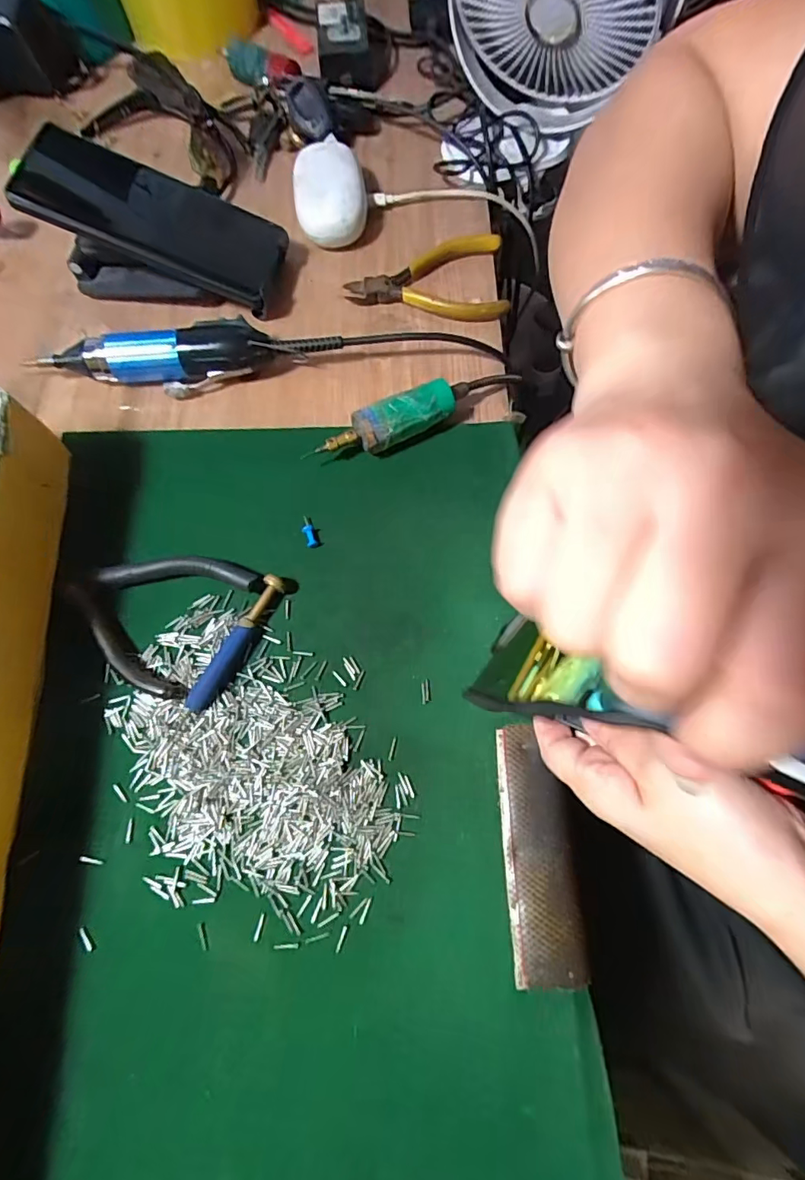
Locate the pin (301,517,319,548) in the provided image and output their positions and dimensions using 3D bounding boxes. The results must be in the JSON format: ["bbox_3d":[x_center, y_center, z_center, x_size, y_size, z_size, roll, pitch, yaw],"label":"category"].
[{"bbox_3d":[-0.060,-0.037,0.321,0.007,0.009,0.024,-21,71,-6],"label":"pin"}]

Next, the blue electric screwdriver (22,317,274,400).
[{"bbox_3d":[-0.171,-0.159,0.355,0.159,0.031,0.035,-4,70,0],"label":"blue electric screwdriver"}]

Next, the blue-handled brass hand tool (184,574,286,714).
[{"bbox_3d":[-0.095,0.031,0.294,0.014,0.012,0.085,27,73,10],"label":"blue-handled brass hand tool"}]

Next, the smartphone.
[{"bbox_3d":[-0.173,-0.263,0.362,0.168,0.021,0.073,13,69,-19],"label":"smartphone"}]

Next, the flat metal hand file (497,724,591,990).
[{"bbox_3d":[0.069,0.131,0.259,0.035,0.006,0.117,-2,70,0],"label":"flat metal hand file"}]

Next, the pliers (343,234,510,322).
[{"bbox_3d":[0.018,-0.235,0.391,0.120,0.020,0.069,-6,70,-1],"label":"pliers"}]

